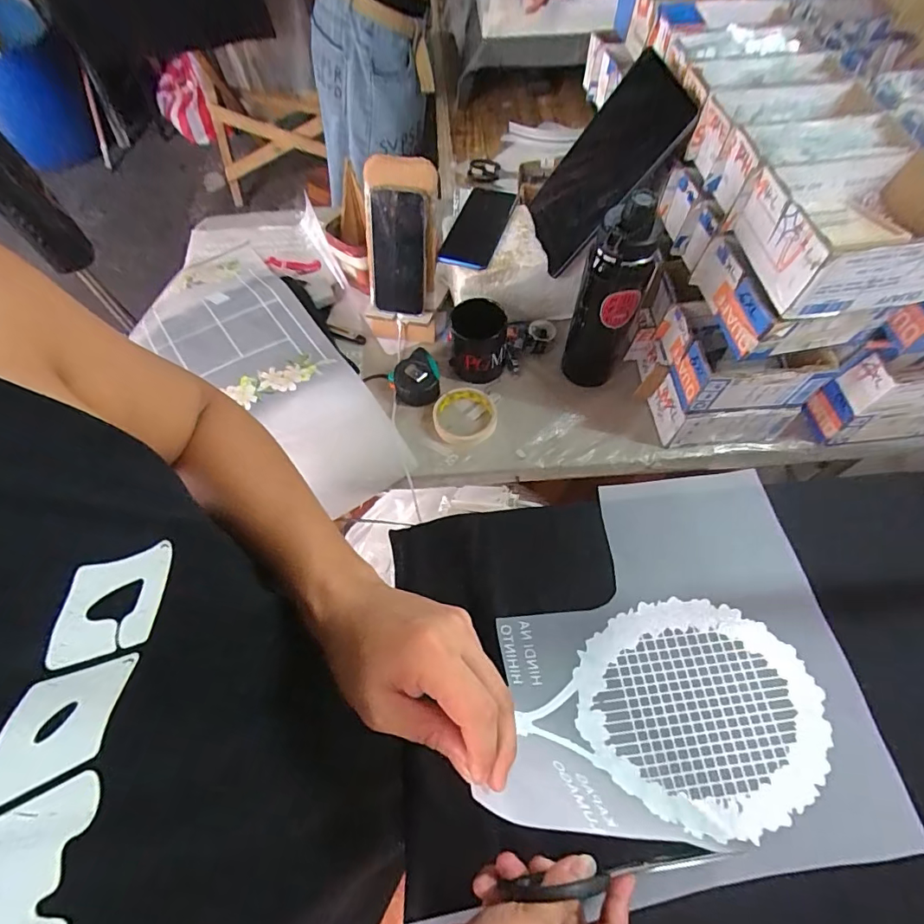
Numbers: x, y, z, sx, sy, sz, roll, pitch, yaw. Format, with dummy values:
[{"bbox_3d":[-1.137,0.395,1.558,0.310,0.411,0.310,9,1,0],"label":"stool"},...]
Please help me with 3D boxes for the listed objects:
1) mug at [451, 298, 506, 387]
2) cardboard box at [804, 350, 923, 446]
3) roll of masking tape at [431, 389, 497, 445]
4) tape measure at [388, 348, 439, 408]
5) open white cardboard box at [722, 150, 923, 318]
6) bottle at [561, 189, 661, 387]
[{"bbox_3d":[0.023,-0.177,0.735,0.082,0.109,0.080,5,62,4],"label":"mug"},{"bbox_3d":[0.570,-0.086,0.638,0.173,0.147,0.056,-6,62,-2],"label":"cardboard box"},{"bbox_3d":[0.004,-0.068,0.731,0.093,0.024,0.091,0,61,1],"label":"roll of masking tape"},{"bbox_3d":[-0.072,-0.125,0.751,0.072,0.050,0.073,0,61,1],"label":"tape measure"},{"bbox_3d":[0.384,-0.228,0.493,0.171,0.075,0.139,-8,62,-3],"label":"open white cardboard box"},{"bbox_3d":[0.190,-0.200,0.662,0.083,0.300,0.074,22,64,13],"label":"bottle"}]

